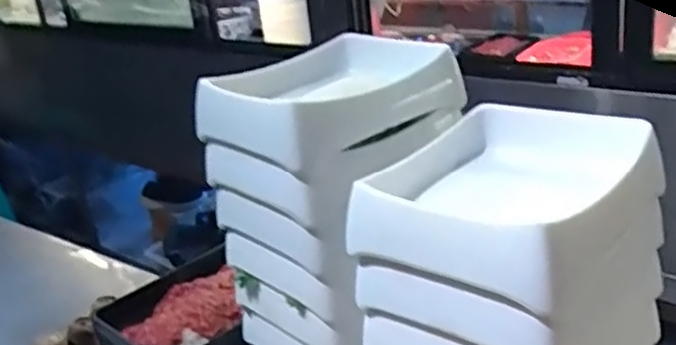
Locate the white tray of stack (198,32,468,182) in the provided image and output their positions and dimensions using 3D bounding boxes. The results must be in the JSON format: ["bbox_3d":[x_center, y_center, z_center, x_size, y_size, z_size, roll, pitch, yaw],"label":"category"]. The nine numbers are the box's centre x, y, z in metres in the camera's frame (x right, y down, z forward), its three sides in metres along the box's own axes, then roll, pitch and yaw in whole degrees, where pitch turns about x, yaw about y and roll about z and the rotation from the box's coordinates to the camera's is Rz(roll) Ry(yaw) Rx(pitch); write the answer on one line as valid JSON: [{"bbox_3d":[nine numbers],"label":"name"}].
[{"bbox_3d":[-0.006,-0.056,0.510,0.164,0.041,0.130,-25,28,-36],"label":"white tray of stack"}]

